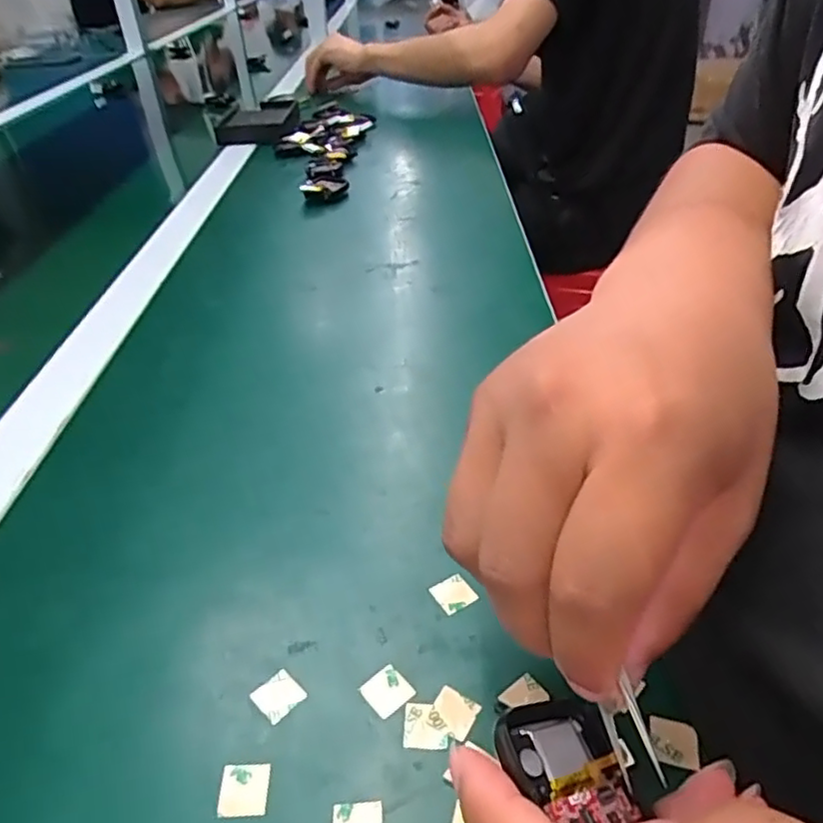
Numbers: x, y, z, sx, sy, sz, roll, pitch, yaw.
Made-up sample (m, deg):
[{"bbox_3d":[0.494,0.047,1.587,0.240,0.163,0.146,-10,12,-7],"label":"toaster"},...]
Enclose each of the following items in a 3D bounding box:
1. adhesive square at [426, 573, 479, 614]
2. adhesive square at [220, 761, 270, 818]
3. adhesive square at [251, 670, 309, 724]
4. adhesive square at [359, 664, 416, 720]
[{"bbox_3d":[0.018,0.076,0.265,0.016,0.004,0.016,-21,41,-23],"label":"adhesive square"},{"bbox_3d":[-0.054,0.122,0.206,0.015,0.004,0.015,-4,37,-2],"label":"adhesive square"},{"bbox_3d":[-0.049,0.102,0.231,0.016,0.004,0.015,29,47,35],"label":"adhesive square"},{"bbox_3d":[-0.009,0.101,0.231,0.016,0.004,0.016,-28,44,-30],"label":"adhesive square"}]

